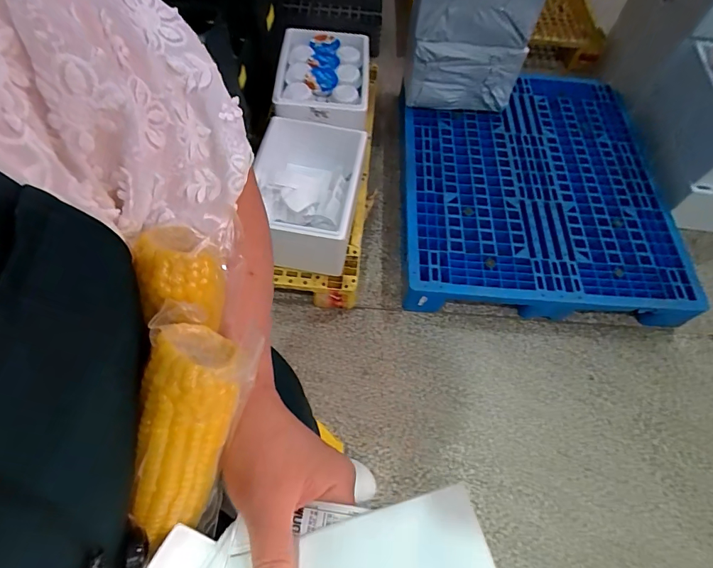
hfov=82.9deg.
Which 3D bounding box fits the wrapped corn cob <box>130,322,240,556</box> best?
[{"bbox_3d":[-0.083,0.076,0.199,0.039,0.035,0.105,13,100,3],"label":"wrapped corn cob"}]

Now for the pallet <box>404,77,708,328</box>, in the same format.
[{"bbox_3d":[0.674,-0.394,1.554,0.988,0.121,1.055,3,64,-2],"label":"pallet"}]

